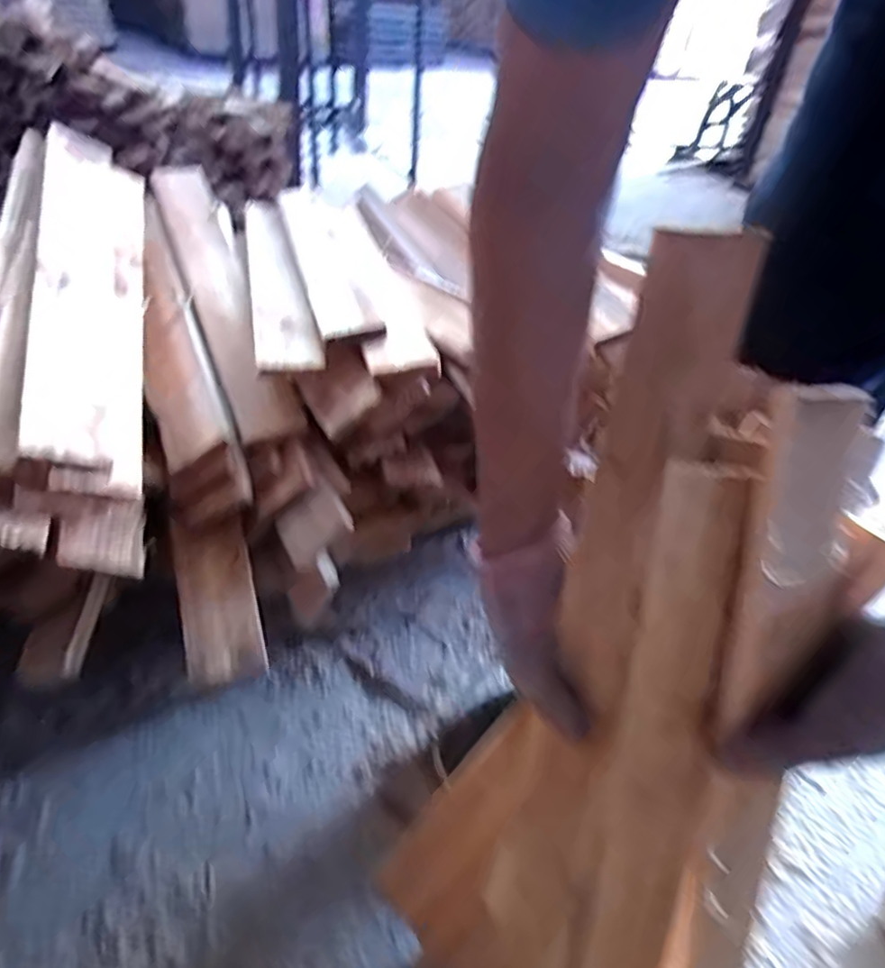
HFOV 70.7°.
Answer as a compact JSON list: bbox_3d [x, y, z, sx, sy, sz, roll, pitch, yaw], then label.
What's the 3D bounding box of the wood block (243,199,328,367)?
[{"bbox_3d":[-0.205,-0.263,0.762,0.064,0.028,0.519,-6,40,-15],"label":"wood block"}]

